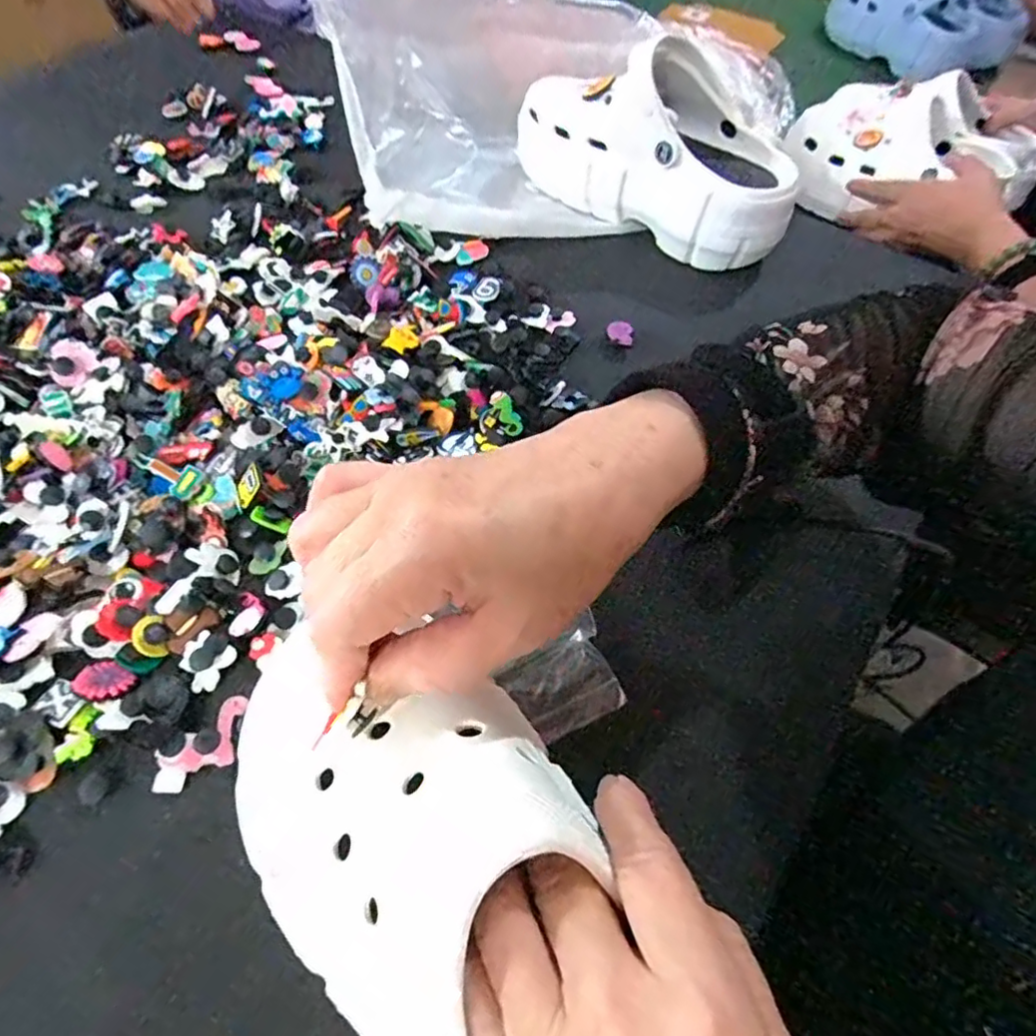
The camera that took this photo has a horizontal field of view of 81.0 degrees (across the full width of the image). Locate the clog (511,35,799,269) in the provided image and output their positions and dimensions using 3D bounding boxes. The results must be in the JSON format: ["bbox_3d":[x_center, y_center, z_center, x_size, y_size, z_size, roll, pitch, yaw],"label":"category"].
[{"bbox_3d":[0.116,-0.308,0.492,0.240,0.117,0.086,40,63,21],"label":"clog"}]

